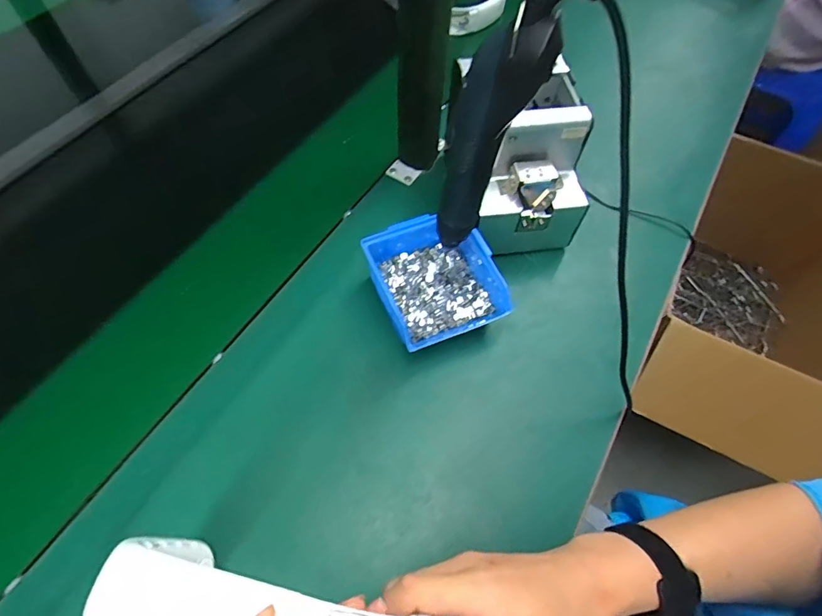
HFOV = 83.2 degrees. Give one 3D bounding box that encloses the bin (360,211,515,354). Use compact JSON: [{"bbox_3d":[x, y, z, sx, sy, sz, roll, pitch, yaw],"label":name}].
[{"bbox_3d":[0.023,-0.027,0.509,0.120,0.071,0.140,-19,64,-13],"label":"bin"}]

